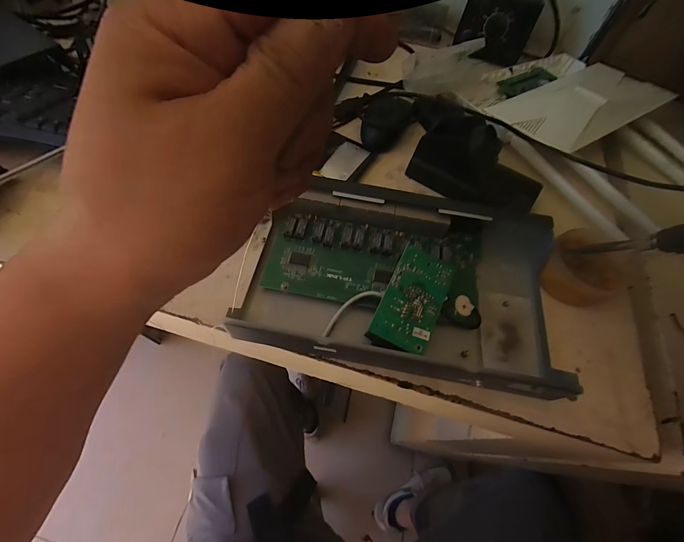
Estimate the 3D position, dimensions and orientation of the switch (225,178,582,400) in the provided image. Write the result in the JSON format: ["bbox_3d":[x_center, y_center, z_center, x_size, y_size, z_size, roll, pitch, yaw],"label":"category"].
[{"bbox_3d":[0.062,-0.003,0.305,0.296,0.036,0.191,12,62,1],"label":"switch"}]

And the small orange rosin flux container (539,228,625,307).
[{"bbox_3d":[0.238,-0.001,0.313,0.072,0.036,0.070,2,63,-4],"label":"small orange rosin flux container"}]

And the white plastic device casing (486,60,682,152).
[{"bbox_3d":[0.323,-0.229,0.416,0.220,0.015,0.123,-27,58,-12],"label":"white plastic device casing"}]

